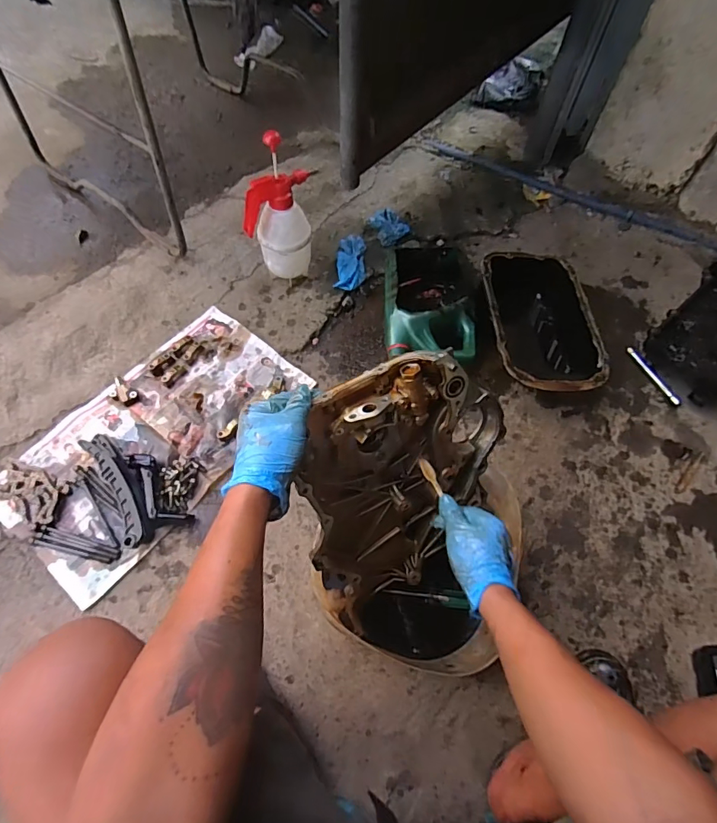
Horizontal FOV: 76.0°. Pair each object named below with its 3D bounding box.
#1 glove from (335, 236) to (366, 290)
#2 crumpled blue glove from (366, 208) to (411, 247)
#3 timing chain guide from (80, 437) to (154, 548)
[{"bbox_3d":[-0.017,-0.372,1.138,0.071,0.030,0.165,4,63,0],"label":"glove"},{"bbox_3d":[0.077,-0.488,1.201,0.081,0.024,0.123,-24,66,-14],"label":"crumpled blue glove"},{"bbox_3d":[-0.436,0.134,0.835,0.068,0.040,0.238,-27,67,-15],"label":"timing chain guide"}]

